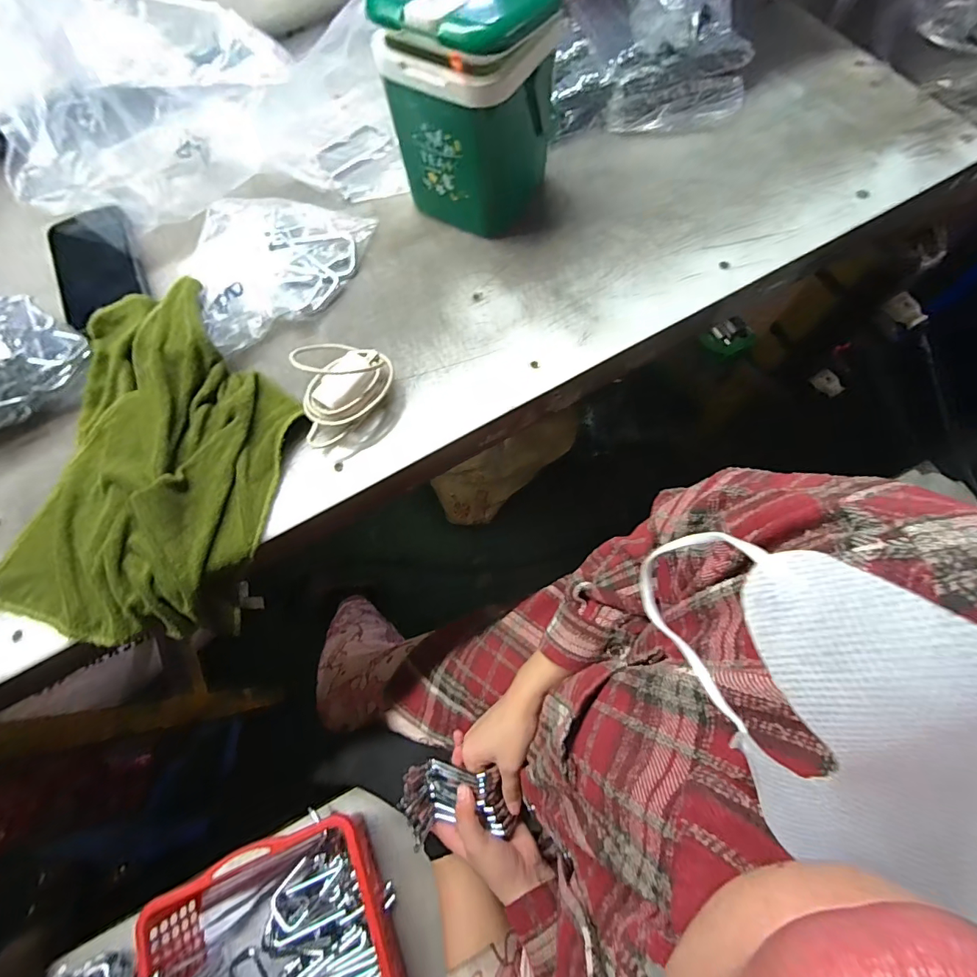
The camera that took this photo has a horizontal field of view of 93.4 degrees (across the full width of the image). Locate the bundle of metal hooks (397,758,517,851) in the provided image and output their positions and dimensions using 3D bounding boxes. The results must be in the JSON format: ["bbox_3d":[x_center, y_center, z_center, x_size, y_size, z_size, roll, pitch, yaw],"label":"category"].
[{"bbox_3d":[-0.035,0.335,0.492,0.119,0.043,0.071,-8,69,14],"label":"bundle of metal hooks"}]

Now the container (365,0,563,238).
[{"bbox_3d":[-0.017,-0.324,0.397,0.120,0.165,0.100,24,75,12],"label":"container"}]

